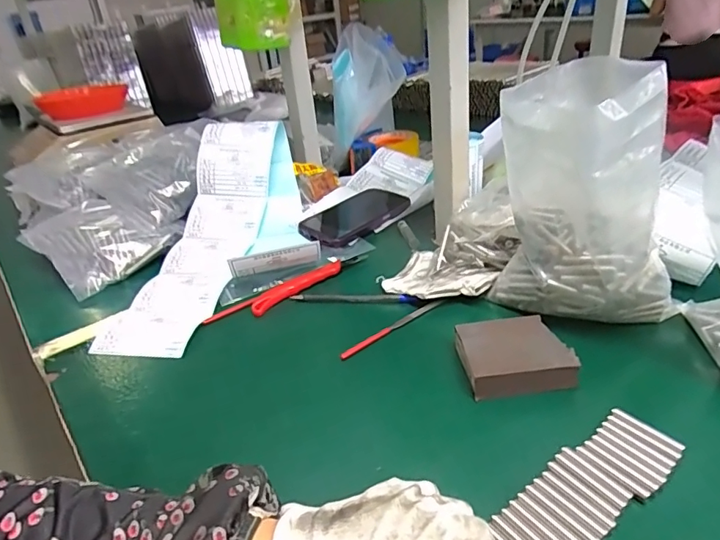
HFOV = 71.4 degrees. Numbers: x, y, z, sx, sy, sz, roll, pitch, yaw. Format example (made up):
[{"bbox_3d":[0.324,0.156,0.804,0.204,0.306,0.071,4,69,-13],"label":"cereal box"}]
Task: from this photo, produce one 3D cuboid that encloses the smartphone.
[{"bbox_3d":[-0.003,-0.076,0.696,0.086,0.015,0.175,22,40,40],"label":"smartphone"}]

